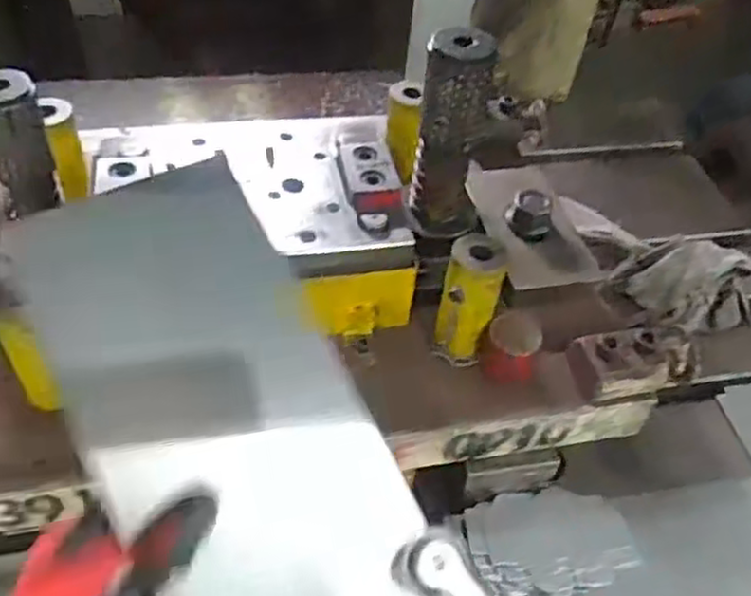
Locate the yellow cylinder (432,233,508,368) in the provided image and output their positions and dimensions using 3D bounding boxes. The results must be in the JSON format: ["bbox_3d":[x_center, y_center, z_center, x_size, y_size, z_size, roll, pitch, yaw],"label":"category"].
[{"bbox_3d":[0.069,0.004,0.544,0.038,0.100,0.040,11,47,4],"label":"yellow cylinder"}]

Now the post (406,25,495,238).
[{"bbox_3d":[0.055,-0.119,0.557,0.057,0.161,0.048,12,47,6],"label":"post"}]

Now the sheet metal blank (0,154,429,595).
[{"bbox_3d":[-0.069,0.057,0.342,0.117,0.009,0.255,-24,75,-20],"label":"sheet metal blank"}]

